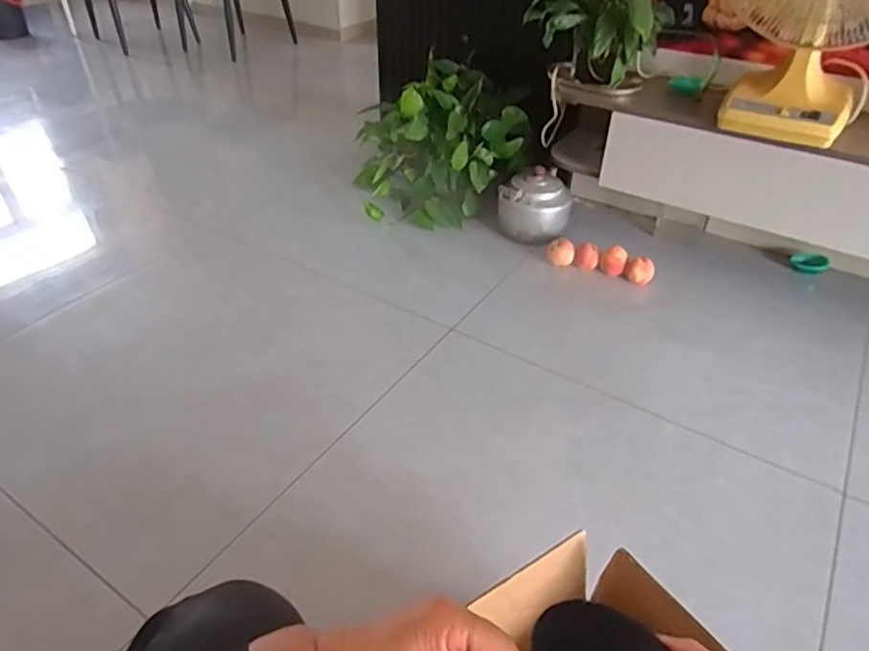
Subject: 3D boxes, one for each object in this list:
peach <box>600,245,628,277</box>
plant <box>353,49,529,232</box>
[{"bbox_3d":[0.451,-0.159,1.527,0.061,0.071,0.061,13,41,14],"label":"peach"},{"bbox_3d":[0.002,-0.534,1.773,0.433,0.336,0.455,-8,41,-10],"label":"plant"}]

